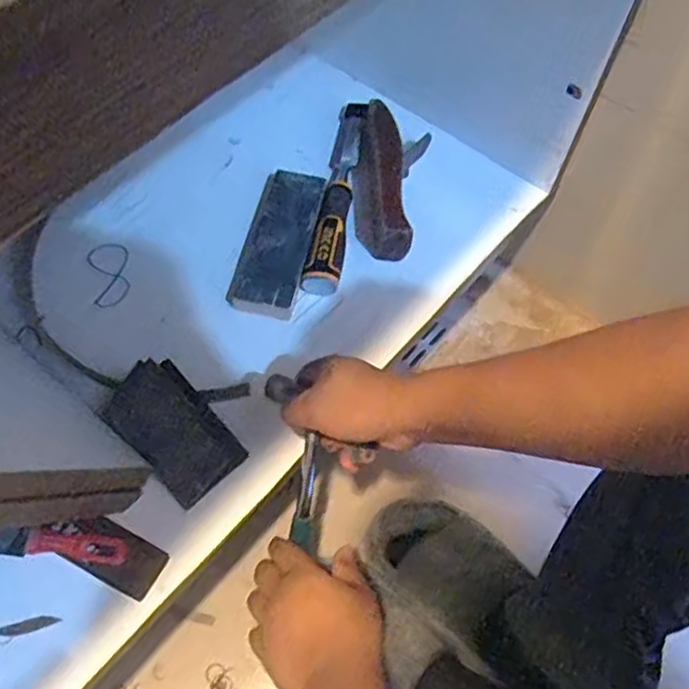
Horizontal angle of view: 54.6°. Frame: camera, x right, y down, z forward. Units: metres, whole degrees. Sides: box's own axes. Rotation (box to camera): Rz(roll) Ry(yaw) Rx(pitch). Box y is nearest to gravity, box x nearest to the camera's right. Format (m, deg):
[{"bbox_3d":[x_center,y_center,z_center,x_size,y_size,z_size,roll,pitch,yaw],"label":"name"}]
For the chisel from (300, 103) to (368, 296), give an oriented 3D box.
[{"bbox_3d":[-0.005,-0.173,0.738,0.036,0.036,0.273,9,61,2],"label":"chisel"}]

